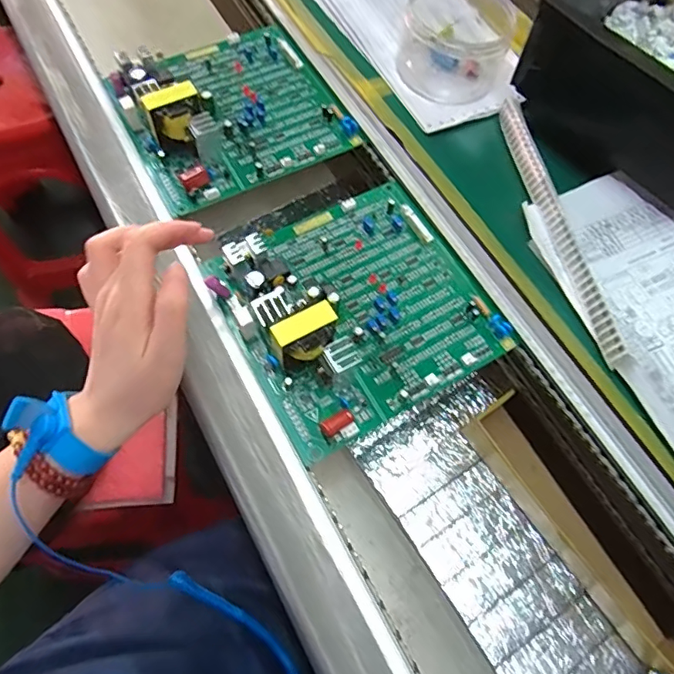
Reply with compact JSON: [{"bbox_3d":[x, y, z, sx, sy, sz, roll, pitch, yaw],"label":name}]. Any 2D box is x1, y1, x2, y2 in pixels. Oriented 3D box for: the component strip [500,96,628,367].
[{"bbox_3d":[0.174,-0.095,0.398,0.013,0.020,0.249,-10,68,-4],"label":"component strip"}]

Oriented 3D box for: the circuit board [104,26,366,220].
[{"bbox_3d":[-0.097,-0.218,0.436,0.181,0.054,0.174,-28,70,-11],"label":"circuit board"}]

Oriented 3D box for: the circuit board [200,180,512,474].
[{"bbox_3d":[0.014,-0.029,0.364,0.177,0.055,0.173,-29,71,-11],"label":"circuit board"}]

